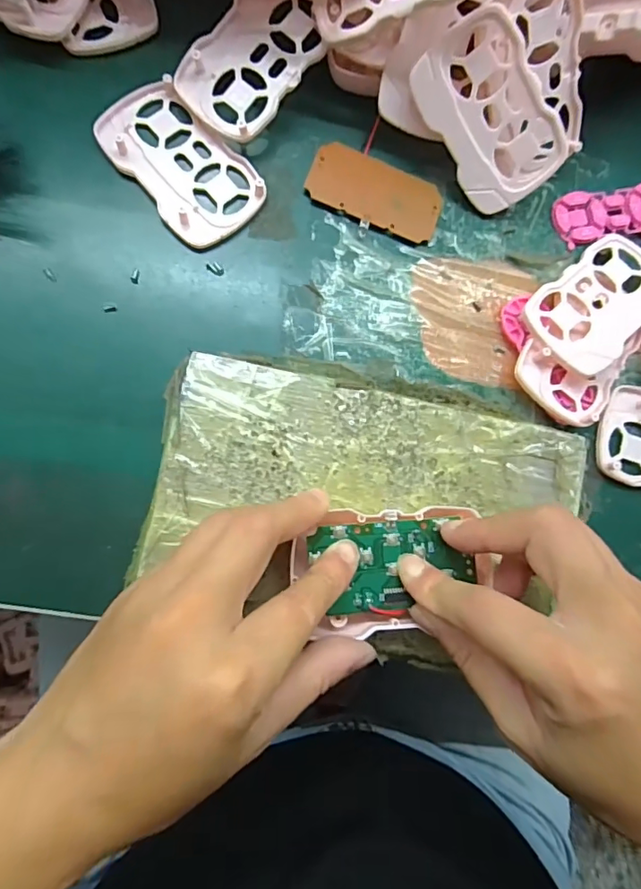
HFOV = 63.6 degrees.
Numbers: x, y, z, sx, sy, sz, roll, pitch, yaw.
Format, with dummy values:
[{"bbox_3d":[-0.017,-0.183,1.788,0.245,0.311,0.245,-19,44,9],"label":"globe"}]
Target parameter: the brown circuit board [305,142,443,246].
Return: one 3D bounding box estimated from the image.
[{"bbox_3d":[0.031,-0.139,0.287,0.074,0.005,0.040,19,86,-6],"label":"brown circuit board"}]

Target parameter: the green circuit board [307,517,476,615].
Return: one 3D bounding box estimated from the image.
[{"bbox_3d":[0.032,0.052,0.225,0.072,0.005,0.037,-3,88,-7],"label":"green circuit board"}]

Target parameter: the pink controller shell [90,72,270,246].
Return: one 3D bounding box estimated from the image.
[{"bbox_3d":[-0.074,-0.149,0.274,0.053,0.008,0.091,-42,93,-6],"label":"pink controller shell"}]

